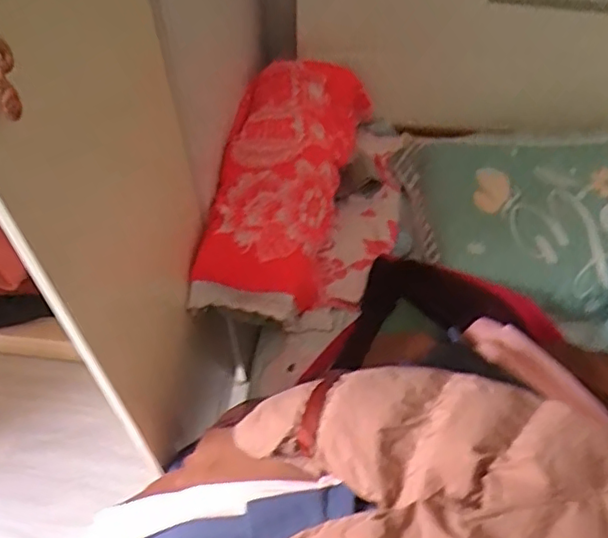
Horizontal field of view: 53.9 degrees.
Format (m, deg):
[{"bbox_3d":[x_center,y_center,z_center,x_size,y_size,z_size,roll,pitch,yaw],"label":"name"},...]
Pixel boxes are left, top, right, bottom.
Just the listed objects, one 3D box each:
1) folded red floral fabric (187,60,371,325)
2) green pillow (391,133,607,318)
[{"bbox_3d":[-0.042,-0.158,1.094,0.204,0.183,0.518,10,52,11],"label":"folded red floral fabric"},{"bbox_3d":[0.524,-0.104,1.121,0.674,0.118,0.373,3,51,6],"label":"green pillow"}]

